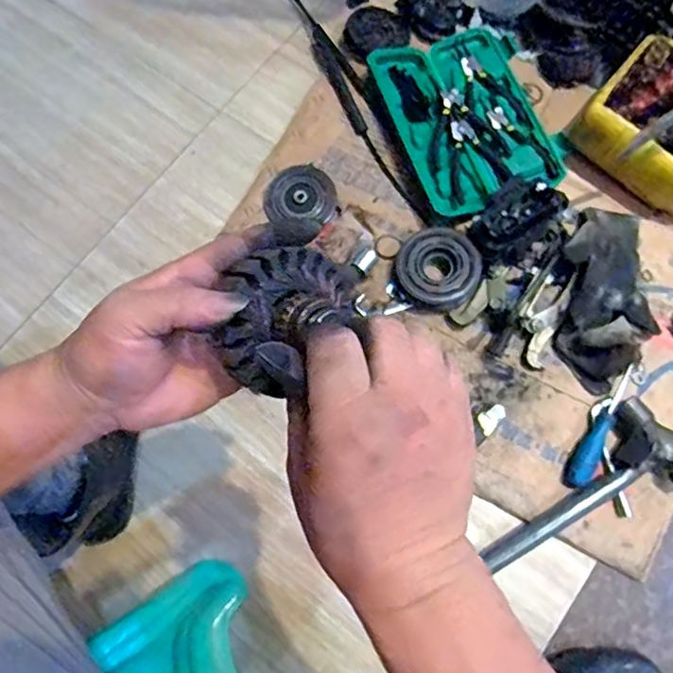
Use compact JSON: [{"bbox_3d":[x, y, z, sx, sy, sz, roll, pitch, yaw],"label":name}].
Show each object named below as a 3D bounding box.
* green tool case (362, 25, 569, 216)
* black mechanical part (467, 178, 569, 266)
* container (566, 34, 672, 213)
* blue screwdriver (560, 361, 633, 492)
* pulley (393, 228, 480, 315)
[{"bbox_3d":[0.200,-0.333,0.886,0.225,0.034,0.307,-19,73,-5],"label":"green tool case"},{"bbox_3d":[0.240,-0.158,0.784,0.085,0.054,0.127,38,78,12],"label":"black mechanical part"},{"bbox_3d":[0.463,-0.279,0.808,0.220,0.126,0.180,42,79,13],"label":"container"},{"bbox_3d":[0.342,0.115,0.738,0.031,0.023,0.177,35,77,11],"label":"blue screwdriver"},{"bbox_3d":[0.138,-0.090,0.805,0.111,0.050,0.111,0,73,1],"label":"pulley"}]

